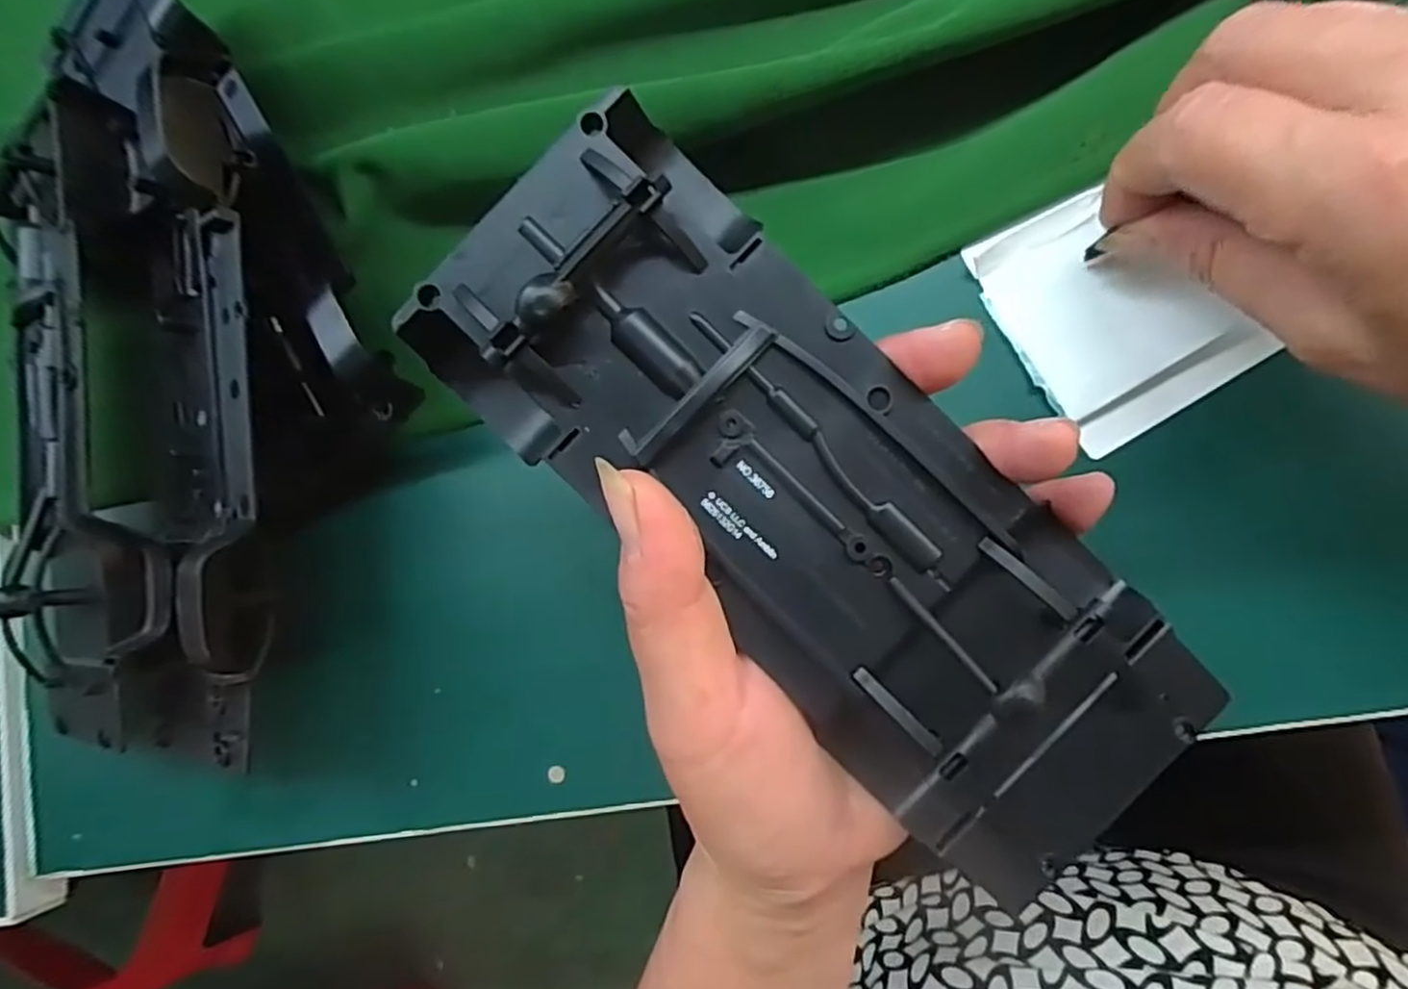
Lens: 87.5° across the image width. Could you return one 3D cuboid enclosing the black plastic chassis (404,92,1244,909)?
[{"bbox_3d":[0.026,0.005,0.165,0.192,0.032,0.073,45,93,-2],"label":"black plastic chassis"}]

